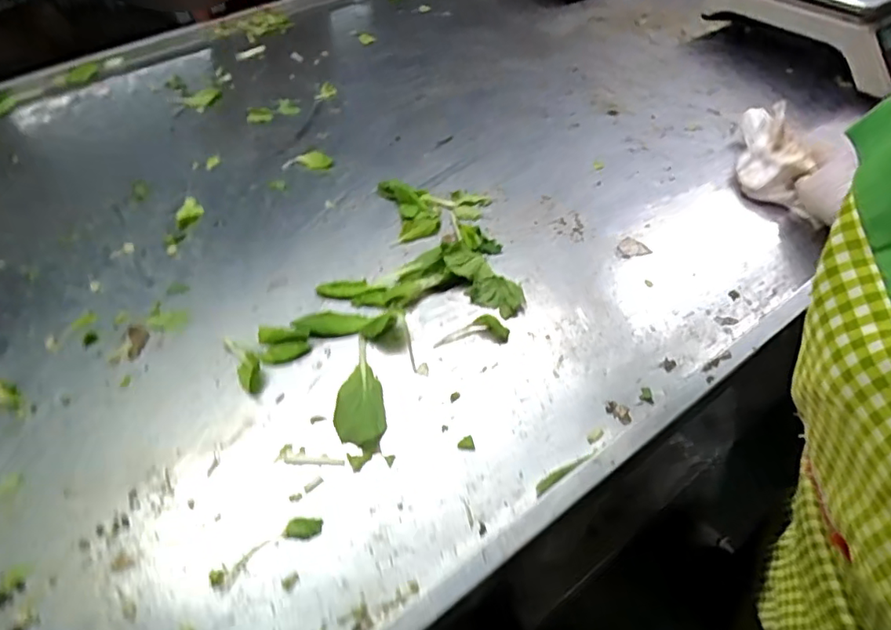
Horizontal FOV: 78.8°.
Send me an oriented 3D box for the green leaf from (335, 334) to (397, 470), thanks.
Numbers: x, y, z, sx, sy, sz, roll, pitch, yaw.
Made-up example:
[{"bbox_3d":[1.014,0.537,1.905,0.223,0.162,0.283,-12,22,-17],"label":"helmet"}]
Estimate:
[{"bbox_3d":[-0.079,0.075,0.488,0.044,0.012,0.132,-12,49,-7],"label":"green leaf"}]

